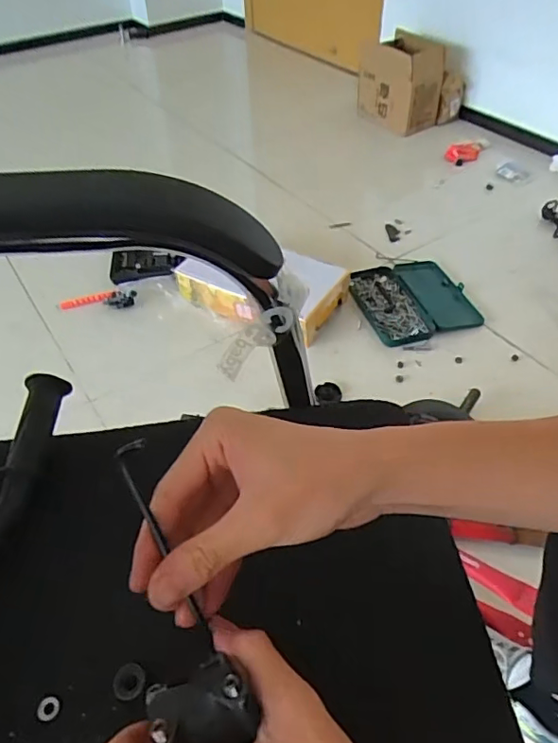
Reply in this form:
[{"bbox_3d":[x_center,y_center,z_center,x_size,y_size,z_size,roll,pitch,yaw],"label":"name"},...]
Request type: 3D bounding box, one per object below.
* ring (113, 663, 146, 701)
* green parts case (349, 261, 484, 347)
[{"bbox_3d":[-0.087,0.180,0.312,0.020,0.006,0.018,22,50,22],"label":"ring"},{"bbox_3d":[0.309,-0.171,1.245,0.261,0.034,0.246,-14,46,-11],"label":"green parts case"}]

